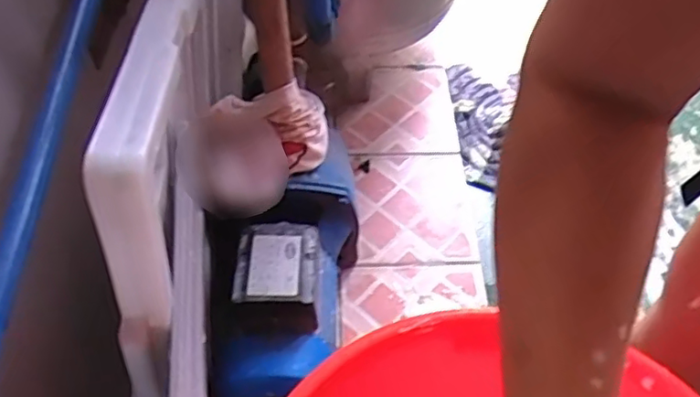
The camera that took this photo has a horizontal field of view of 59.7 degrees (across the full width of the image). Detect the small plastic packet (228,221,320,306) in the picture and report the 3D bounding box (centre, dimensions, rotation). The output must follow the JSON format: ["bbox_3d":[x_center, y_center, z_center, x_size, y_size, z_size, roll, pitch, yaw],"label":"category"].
[{"bbox_3d":[-0.076,0.064,0.628,0.082,0.014,0.092,0,53,1],"label":"small plastic packet"}]

